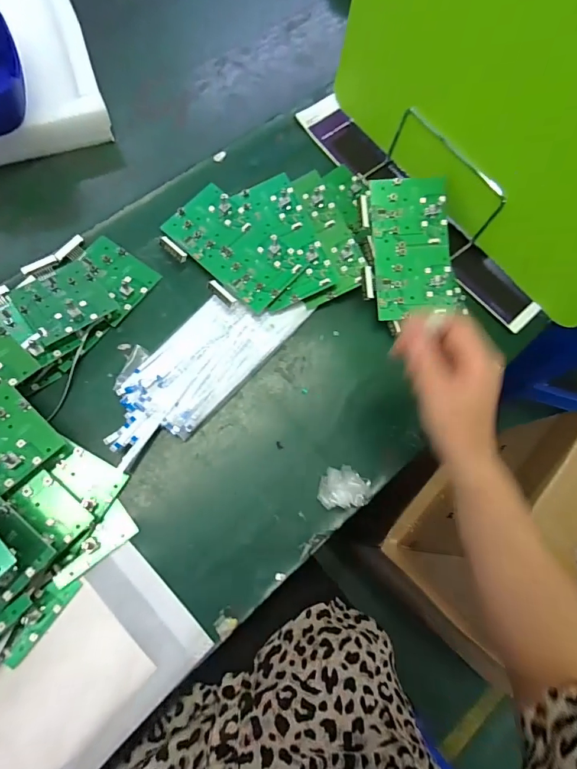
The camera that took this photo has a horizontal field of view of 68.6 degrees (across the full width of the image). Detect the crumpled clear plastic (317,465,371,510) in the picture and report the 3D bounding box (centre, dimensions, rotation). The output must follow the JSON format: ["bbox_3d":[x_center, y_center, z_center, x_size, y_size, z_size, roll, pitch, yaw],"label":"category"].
[{"bbox_3d":[0.052,0.096,0.395,0.049,0.023,0.037,-3,75,-8],"label":"crumpled clear plastic"}]

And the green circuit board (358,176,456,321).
[{"bbox_3d":[0.125,-0.145,0.445,0.094,0.011,0.145,-3,88,1],"label":"green circuit board"}]

